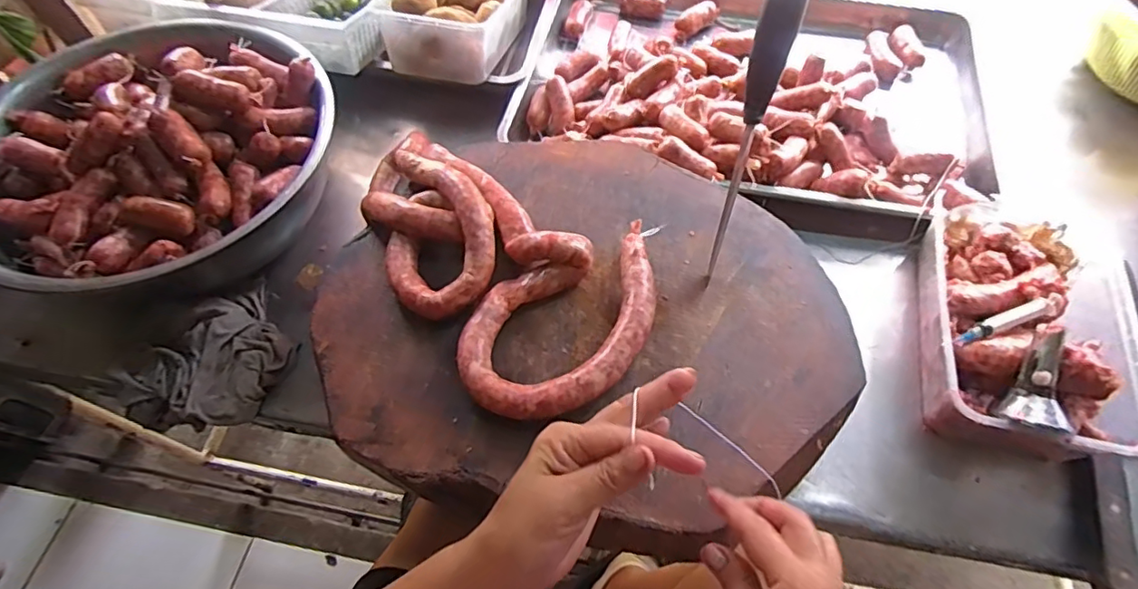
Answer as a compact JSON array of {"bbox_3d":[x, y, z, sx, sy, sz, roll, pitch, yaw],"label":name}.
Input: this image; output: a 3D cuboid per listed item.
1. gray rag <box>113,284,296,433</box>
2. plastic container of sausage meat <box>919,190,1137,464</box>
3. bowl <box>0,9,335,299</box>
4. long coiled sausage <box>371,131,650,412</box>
[{"bbox_3d":[-0.362,0.075,0.567,0.160,0.045,0.134,-40,67,-19],"label":"gray rag"},{"bbox_3d":[0.421,0.028,0.533,0.161,0.109,0.243,13,62,8],"label":"plastic container of sausage meat"},{"bbox_3d":[-0.442,-0.153,0.599,0.353,0.124,0.358,0,61,1],"label":"bowl"},{"bbox_3d":[-0.076,-0.040,0.507,0.328,0.054,0.198,36,67,19],"label":"long coiled sausage"}]

